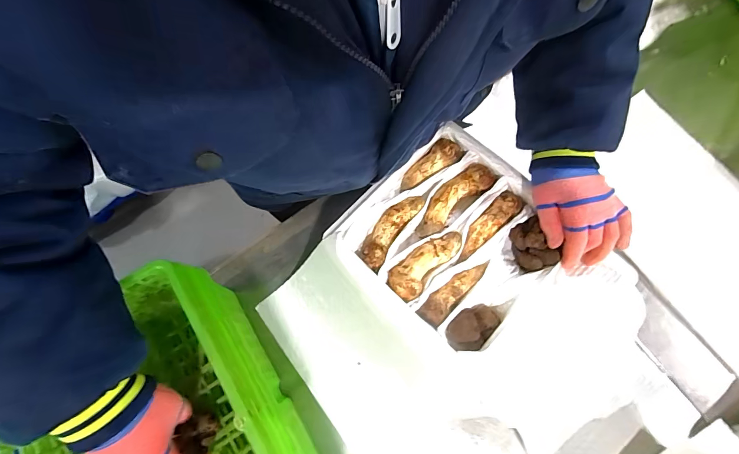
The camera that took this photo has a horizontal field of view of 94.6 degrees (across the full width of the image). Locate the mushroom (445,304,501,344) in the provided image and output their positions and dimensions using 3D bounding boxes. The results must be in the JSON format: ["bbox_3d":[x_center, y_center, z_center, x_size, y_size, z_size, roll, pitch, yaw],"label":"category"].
[{"bbox_3d":[0.121,0.115,0.398,0.039,0.020,0.059,44,81,11],"label":"mushroom"}]

